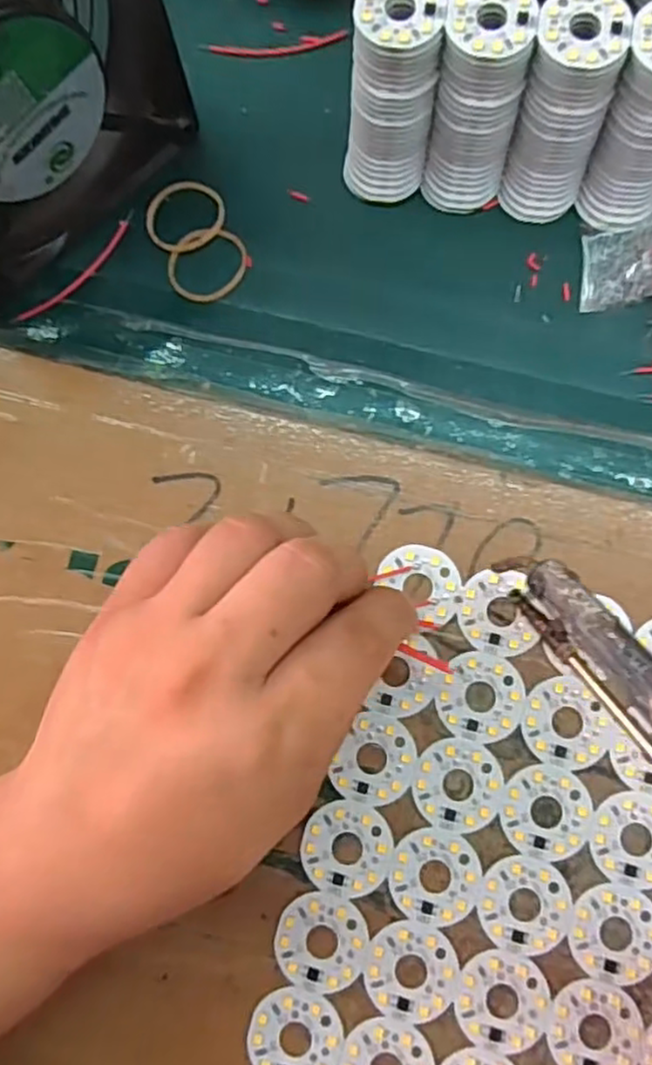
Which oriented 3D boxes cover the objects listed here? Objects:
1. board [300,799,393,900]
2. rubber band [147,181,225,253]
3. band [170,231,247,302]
[{"bbox_3d":[0.007,0.107,0.237,0.030,0.004,0.031,0,80,2],"label":"board"},{"bbox_3d":[-0.056,-0.128,0.282,0.031,0.004,0.030,-2,80,2],"label":"rubber band"},{"bbox_3d":[-0.047,-0.106,0.279,0.032,0.004,0.029,-14,80,0],"label":"band"}]

